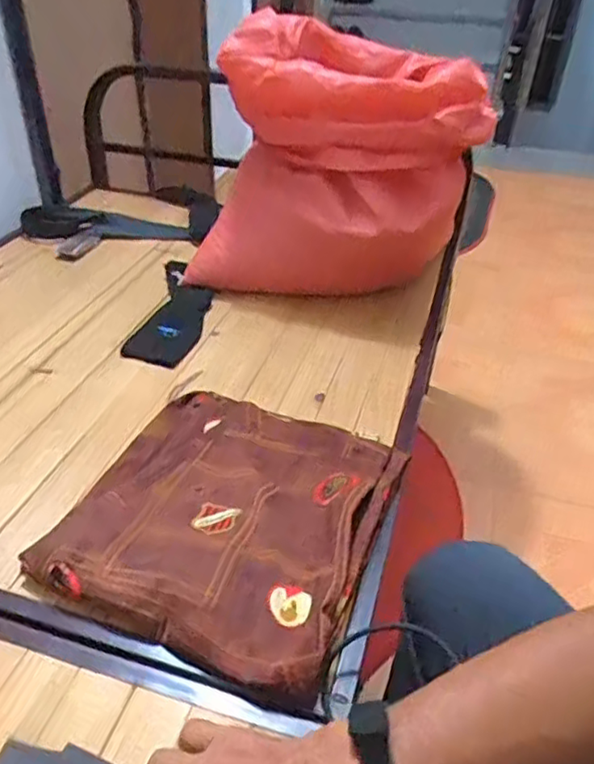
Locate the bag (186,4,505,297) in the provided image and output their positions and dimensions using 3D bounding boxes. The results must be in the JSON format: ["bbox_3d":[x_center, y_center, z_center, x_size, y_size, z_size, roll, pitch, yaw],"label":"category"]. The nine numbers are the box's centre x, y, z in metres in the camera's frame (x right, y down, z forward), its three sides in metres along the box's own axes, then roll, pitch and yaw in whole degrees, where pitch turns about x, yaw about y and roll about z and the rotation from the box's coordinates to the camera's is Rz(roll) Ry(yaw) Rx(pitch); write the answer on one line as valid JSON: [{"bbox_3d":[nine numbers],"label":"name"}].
[{"bbox_3d":[0.054,-0.303,0.973,0.404,0.420,0.212,16,39,17],"label":"bag"}]

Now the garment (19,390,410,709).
[{"bbox_3d":[-0.060,0.119,0.618,0.273,0.035,0.299,15,39,18],"label":"garment"}]

